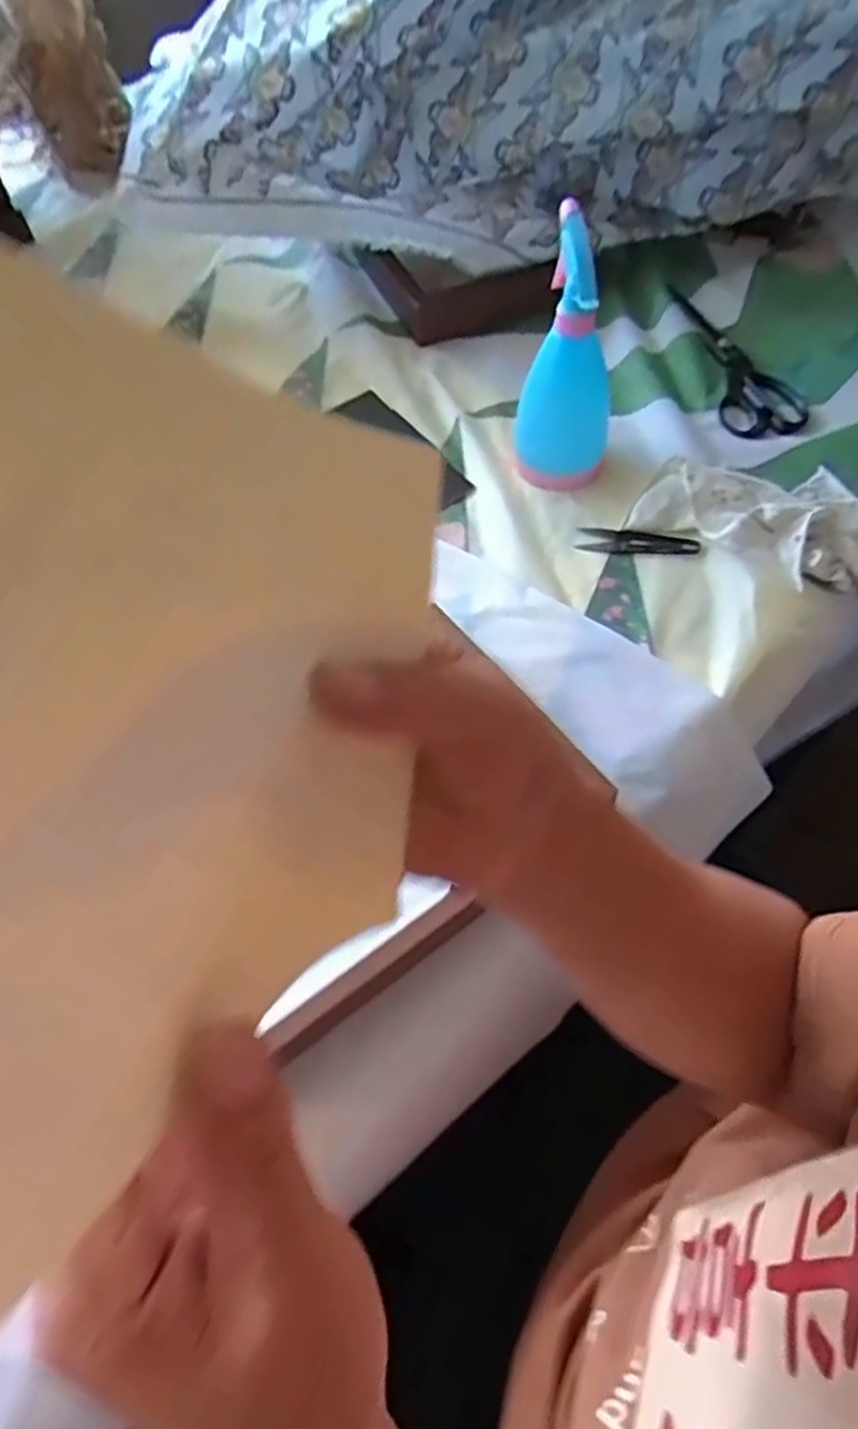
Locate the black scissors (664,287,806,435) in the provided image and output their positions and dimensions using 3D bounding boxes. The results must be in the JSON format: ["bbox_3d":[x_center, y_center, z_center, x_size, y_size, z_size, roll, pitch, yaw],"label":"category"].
[{"bbox_3d":[0.308,-0.366,0.774,0.077,0.018,0.227,-9,58,-3],"label":"black scissors"}]

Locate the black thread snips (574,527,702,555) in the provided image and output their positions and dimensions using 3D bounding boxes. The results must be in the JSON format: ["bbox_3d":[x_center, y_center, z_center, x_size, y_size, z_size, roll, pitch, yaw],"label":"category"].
[{"bbox_3d":[0.179,-0.151,0.657,0.099,0.011,0.029,6,59,7],"label":"black thread snips"}]

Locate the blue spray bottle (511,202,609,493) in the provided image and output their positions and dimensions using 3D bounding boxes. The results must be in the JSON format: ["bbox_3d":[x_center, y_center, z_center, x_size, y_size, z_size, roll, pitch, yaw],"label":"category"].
[{"bbox_3d":[0.116,-0.291,0.634,0.080,0.194,0.084,7,59,7],"label":"blue spray bottle"}]

